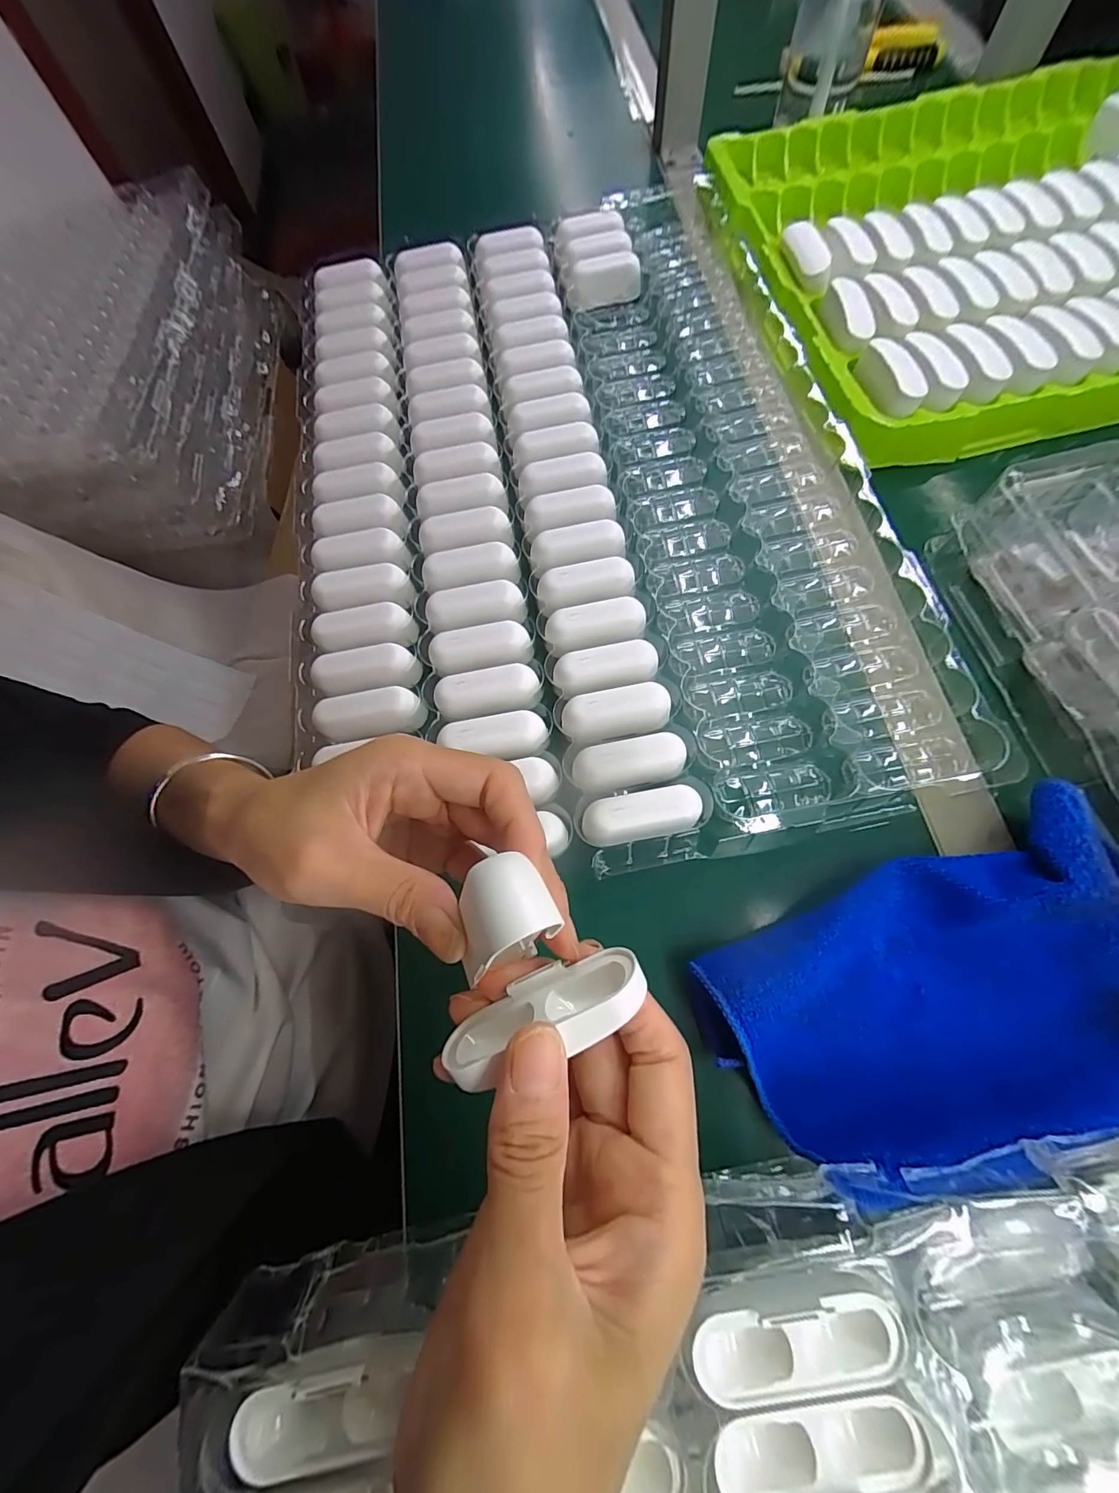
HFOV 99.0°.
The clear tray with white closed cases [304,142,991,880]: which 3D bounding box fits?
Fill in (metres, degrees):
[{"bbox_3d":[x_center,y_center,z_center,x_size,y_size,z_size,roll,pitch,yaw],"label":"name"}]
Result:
[{"bbox_3d":[0.005,-0.203,0.355,0.378,0.044,0.575,-12,69,0],"label":"clear tray with white closed cases"}]

